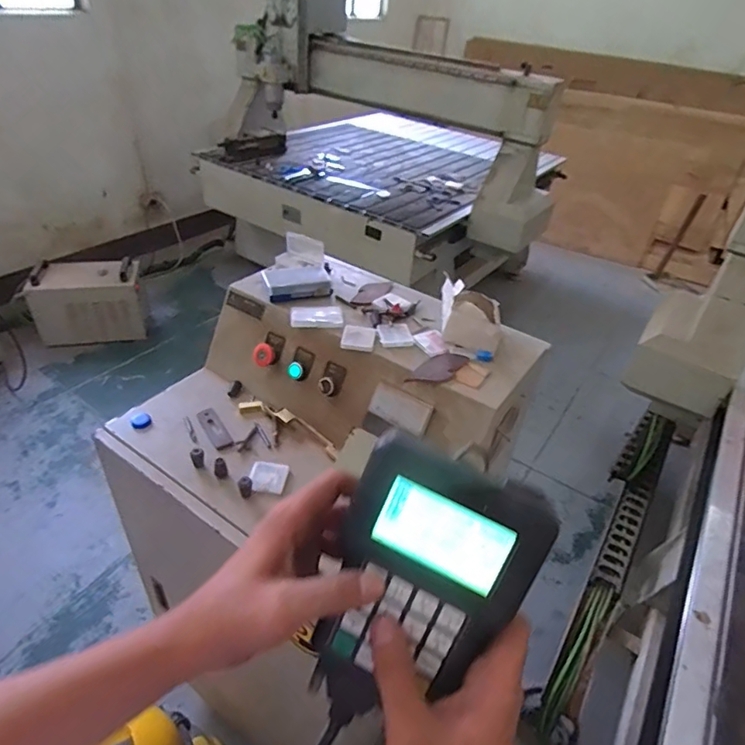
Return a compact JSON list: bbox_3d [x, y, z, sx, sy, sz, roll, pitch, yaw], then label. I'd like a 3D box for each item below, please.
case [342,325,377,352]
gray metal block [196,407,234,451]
[{"bbox_3d":[-0.022,-0.056,0.828,0.053,0.012,0.055,9,38,4],"label":"case"},{"bbox_3d":[-0.262,0.097,0.853,0.033,0.015,0.108,-19,44,-29],"label":"gray metal block"}]

